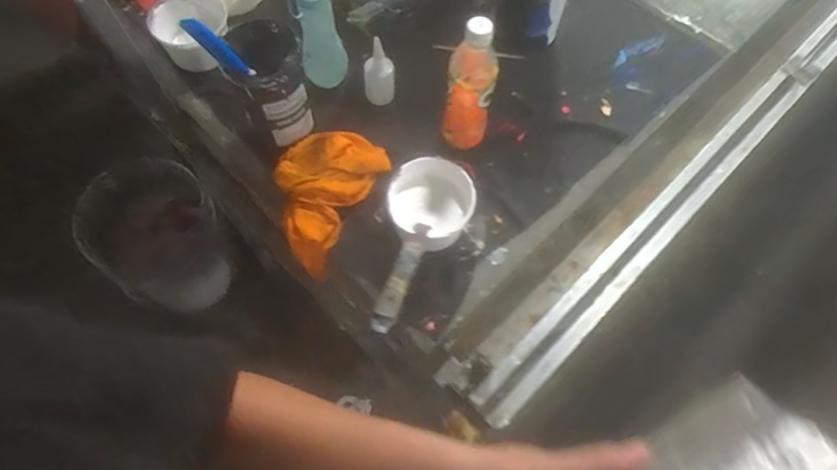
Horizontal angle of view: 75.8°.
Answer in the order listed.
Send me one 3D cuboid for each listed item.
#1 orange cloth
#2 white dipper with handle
[{"bbox_3d":[-0.137,-0.062,0.783,0.121,0.091,0.189,26,68,17],"label":"orange cloth"},{"bbox_3d":[0.000,0.012,0.640,0.108,0.084,0.276,10,34,6],"label":"white dipper with handle"}]

